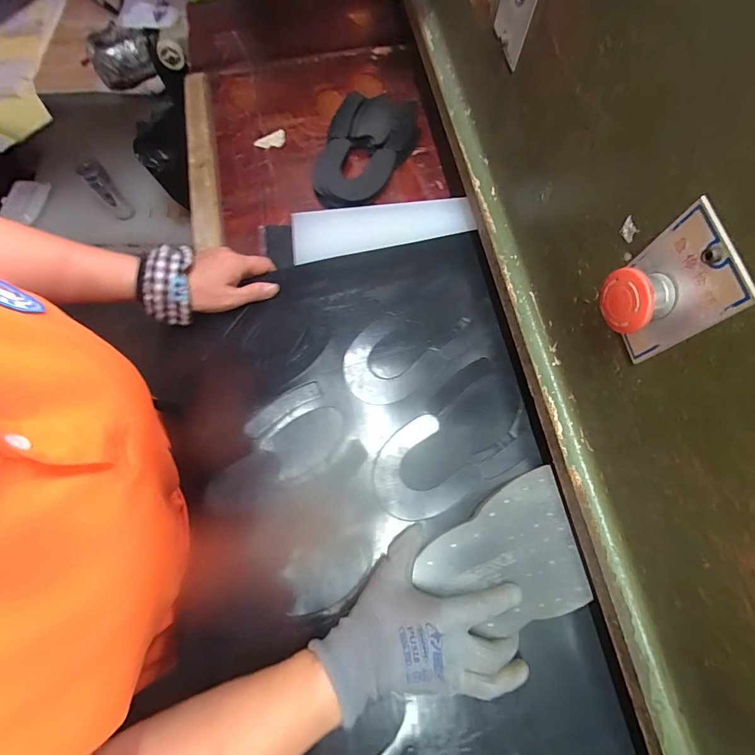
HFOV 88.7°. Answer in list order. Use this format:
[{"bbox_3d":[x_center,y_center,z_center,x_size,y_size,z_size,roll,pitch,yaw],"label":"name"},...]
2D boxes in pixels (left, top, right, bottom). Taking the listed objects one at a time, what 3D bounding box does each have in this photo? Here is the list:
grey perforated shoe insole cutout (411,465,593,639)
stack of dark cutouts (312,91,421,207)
[{"bbox_3d":[0.111,0.162,0.351,0.146,0.007,0.113,-17,75,-4],"label":"grey perforated shoe insole cutout"},{"bbox_3d":[-0.016,-0.333,0.557,0.131,0.030,0.231,10,73,3],"label":"stack of dark cutouts"}]

